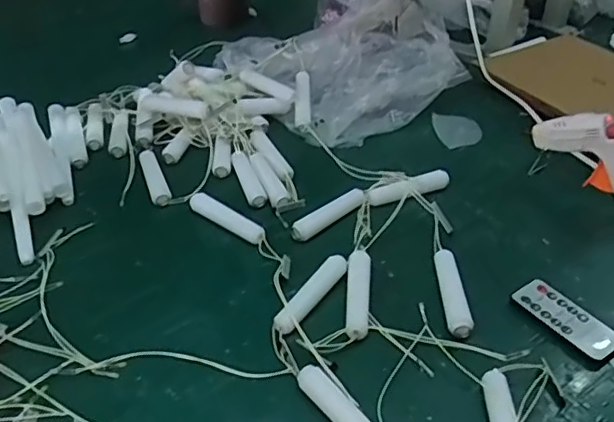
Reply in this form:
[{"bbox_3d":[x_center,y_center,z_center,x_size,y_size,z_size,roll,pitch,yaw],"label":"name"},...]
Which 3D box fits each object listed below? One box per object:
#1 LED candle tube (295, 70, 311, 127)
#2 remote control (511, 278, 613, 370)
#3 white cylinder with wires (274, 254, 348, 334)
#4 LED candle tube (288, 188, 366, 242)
[{"bbox_3d":[-0.005,-0.136,0.721,0.018,0.013,0.093,0,58,-1],"label":"LED candle tube"},{"bbox_3d":[0.207,0.088,0.471,0.042,0.010,0.083,-24,45,-27],"label":"remote control"},{"bbox_3d":[0.005,0.068,0.486,0.020,0.013,0.090,24,45,26],"label":"white cylinder with wires"},{"bbox_3d":[0.023,0.001,0.565,0.089,0.018,0.022,-27,47,-30],"label":"LED candle tube"}]

